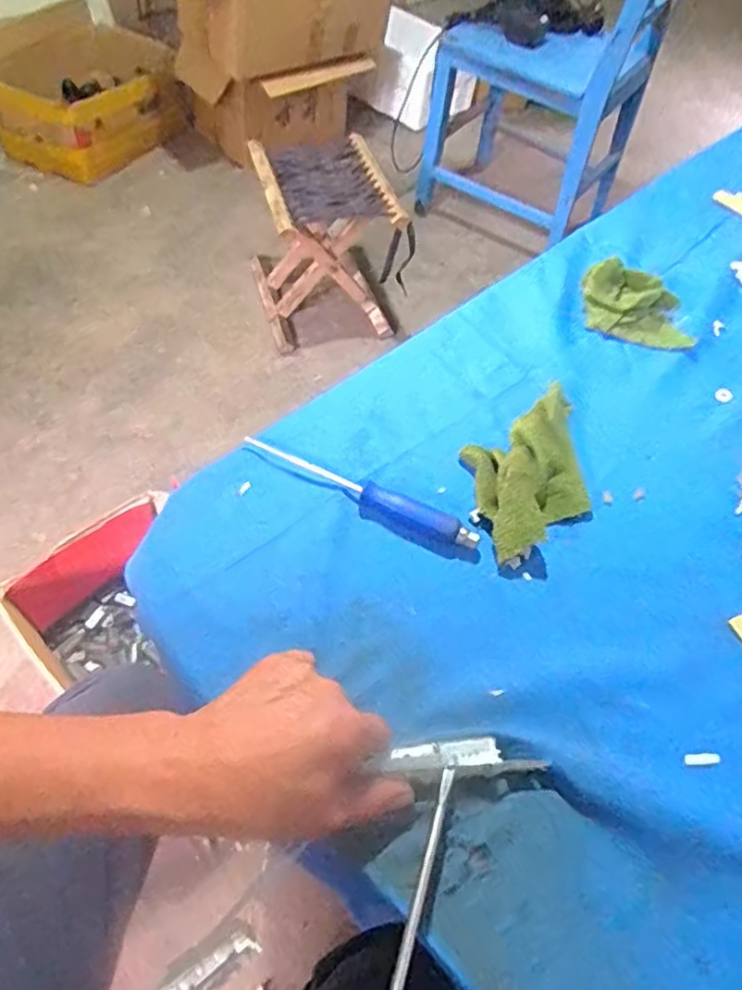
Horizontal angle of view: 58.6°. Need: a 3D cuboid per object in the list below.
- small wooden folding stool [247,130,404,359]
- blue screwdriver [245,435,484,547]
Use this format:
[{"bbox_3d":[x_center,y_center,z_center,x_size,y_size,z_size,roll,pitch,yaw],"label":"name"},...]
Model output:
[{"bbox_3d":[-0.112,-0.568,1.493,0.285,0.320,0.328,-13,58,-16],"label":"small wooden folding stool"},{"bbox_3d":[-0.009,0.000,0.490,0.182,0.020,0.020,21,55,10],"label":"blue screwdriver"}]

